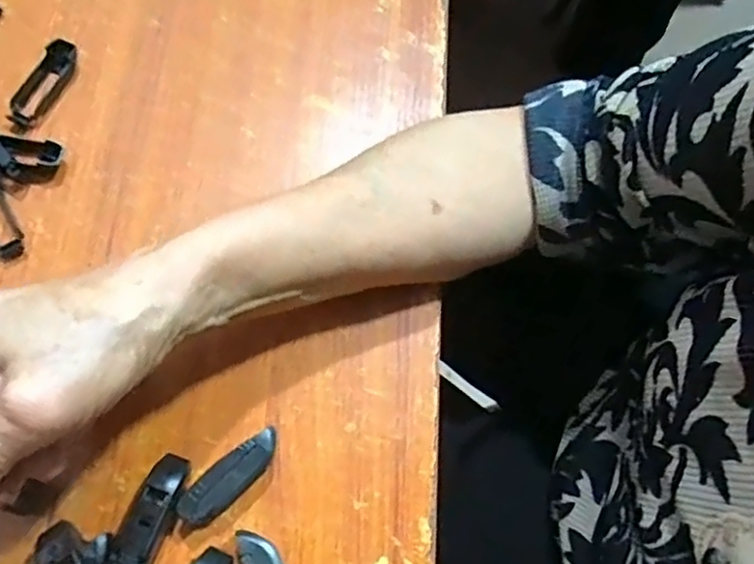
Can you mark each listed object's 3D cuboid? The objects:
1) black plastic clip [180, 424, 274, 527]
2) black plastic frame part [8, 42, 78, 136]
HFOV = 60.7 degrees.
[{"bbox_3d":[-0.067,0.091,0.301,0.018,0.018,0.052,42,73,11],"label":"black plastic clip"},{"bbox_3d":[-0.196,-0.115,0.372,0.022,0.011,0.059,25,71,5],"label":"black plastic frame part"}]

